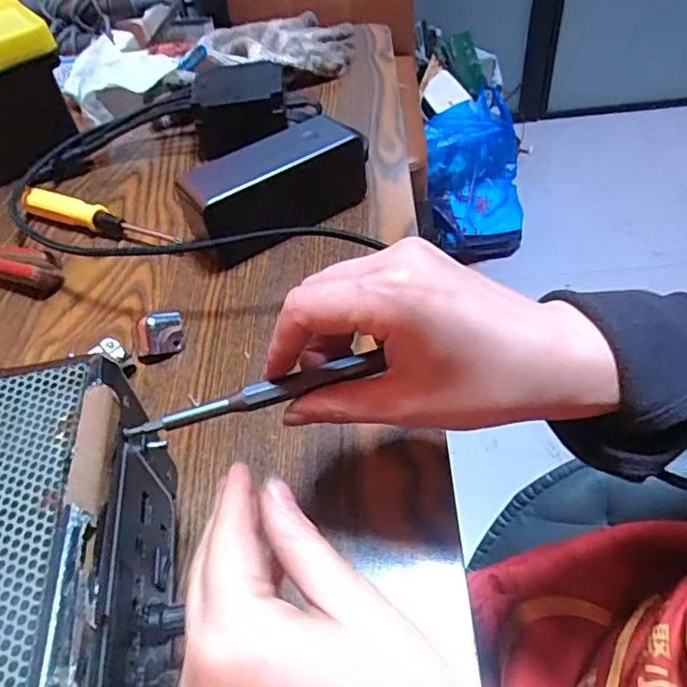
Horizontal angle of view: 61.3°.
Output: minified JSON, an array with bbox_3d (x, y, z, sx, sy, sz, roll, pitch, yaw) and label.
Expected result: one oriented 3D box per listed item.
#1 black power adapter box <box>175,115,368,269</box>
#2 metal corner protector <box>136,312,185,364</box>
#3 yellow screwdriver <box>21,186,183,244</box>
[{"bbox_3d":[-0.049,-0.116,0.433,0.145,0.062,0.065,-26,50,-18],"label":"black power adapter box"},{"bbox_3d":[-0.115,-0.006,0.358,0.025,0.019,0.029,-7,47,-1],"label":"metal corner protector"},{"bbox_3d":[-0.194,-0.099,0.459,0.153,0.022,0.018,16,53,21],"label":"yellow screwdriver"}]

